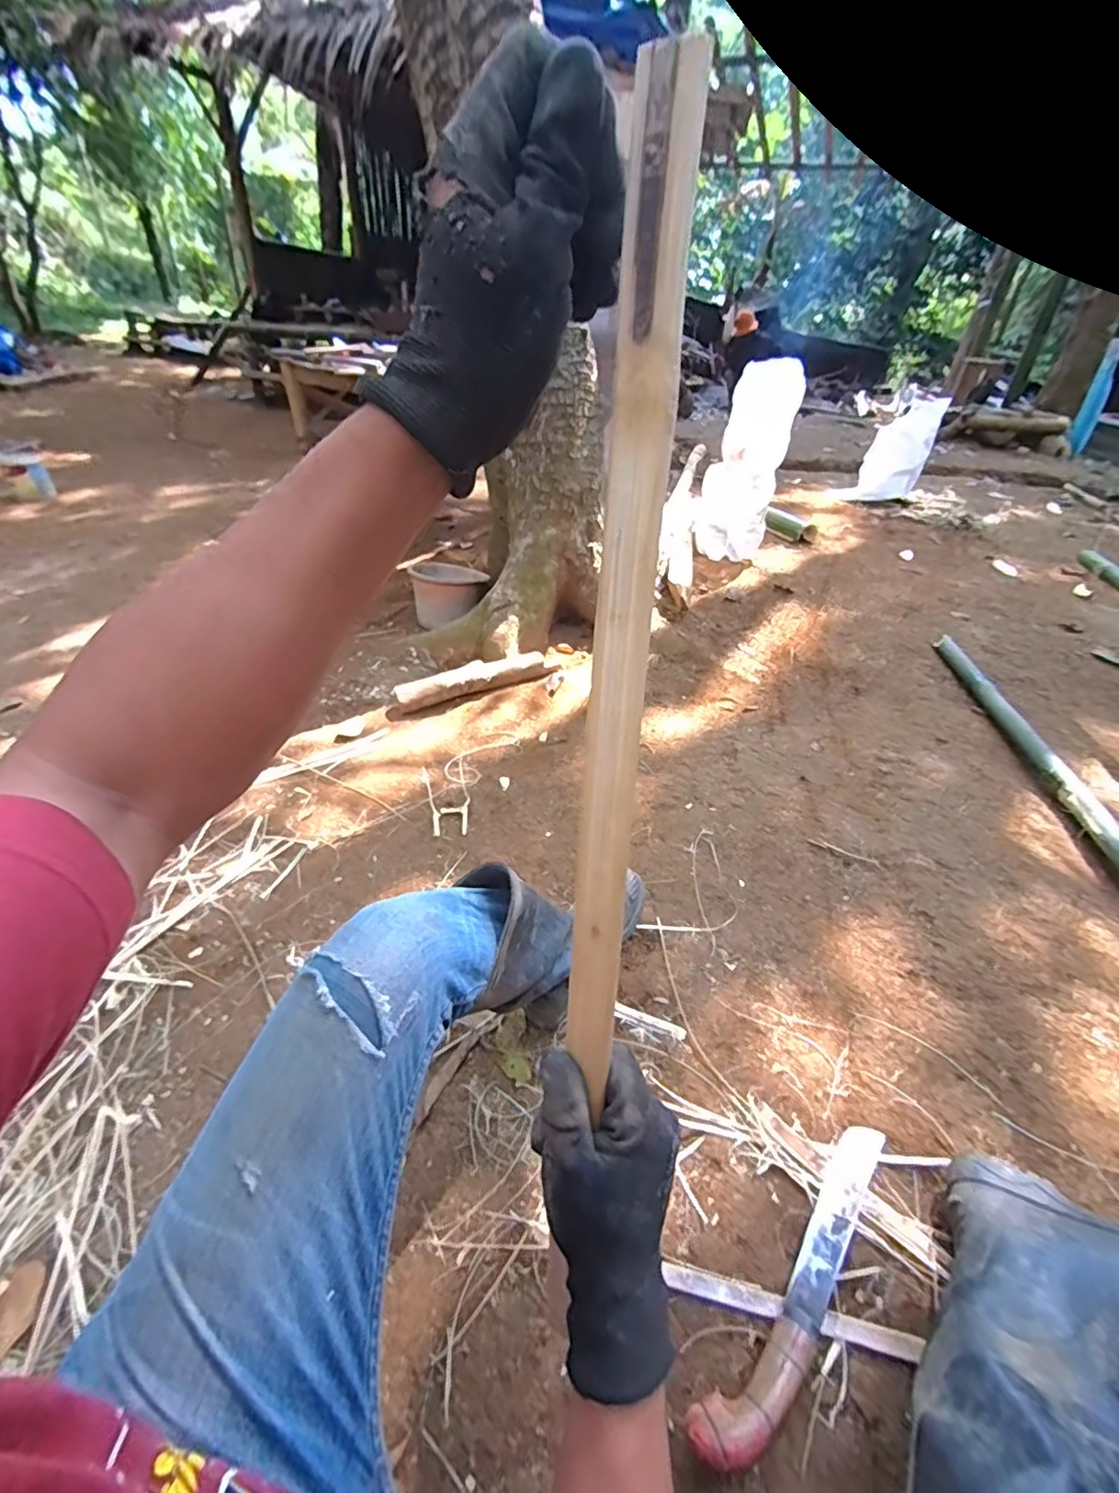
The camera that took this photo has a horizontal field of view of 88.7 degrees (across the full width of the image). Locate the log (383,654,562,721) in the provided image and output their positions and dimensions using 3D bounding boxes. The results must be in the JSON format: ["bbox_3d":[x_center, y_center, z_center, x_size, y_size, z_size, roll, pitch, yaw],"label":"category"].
[{"bbox_3d":[-0.243,-0.181,1.594,0.479,0.074,0.073,-16,42,-23],"label":"log"}]

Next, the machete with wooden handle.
[{"bbox_3d":[0.249,0.517,0.564,0.349,0.039,0.056,-30,46,-33],"label":"machete with wooden handle"}]

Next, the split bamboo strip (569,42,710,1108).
[{"bbox_3d":[0.027,-0.025,0.256,0.024,0.430,0.006,6,17,8],"label":"split bamboo strip"}]

